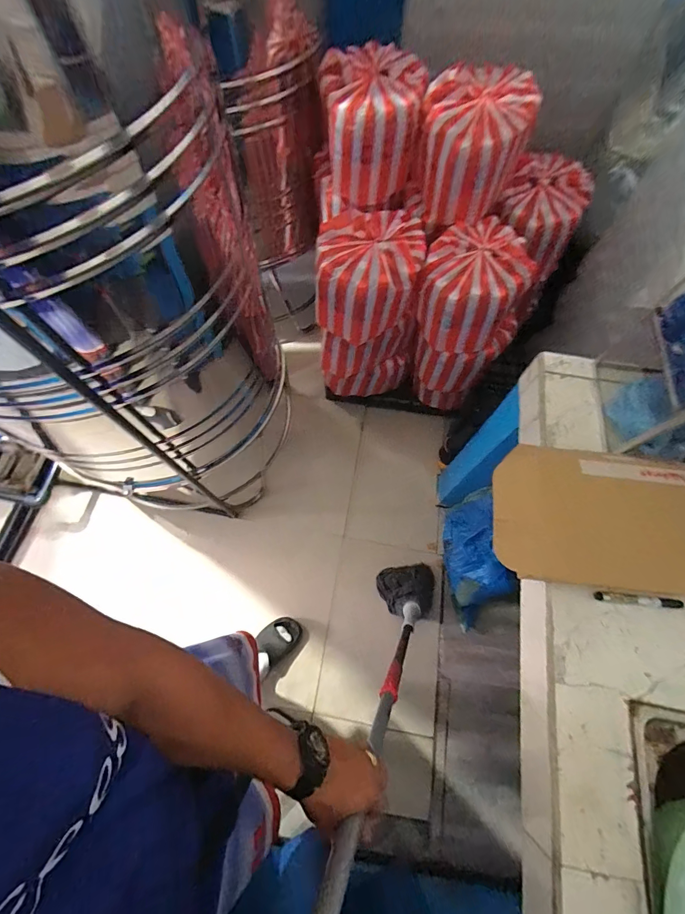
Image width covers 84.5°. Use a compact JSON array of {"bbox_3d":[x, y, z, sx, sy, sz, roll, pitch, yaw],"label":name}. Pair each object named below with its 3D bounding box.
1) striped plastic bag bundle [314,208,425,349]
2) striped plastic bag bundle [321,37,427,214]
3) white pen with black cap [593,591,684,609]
[{"bbox_3d":[0.076,-0.552,1.160,0.316,0.261,0.282,7,69,2],"label":"striped plastic bag bundle"},{"bbox_3d":[0.077,-0.934,1.085,0.278,0.272,0.282,-16,70,-7],"label":"striped plastic bag bundle"},{"bbox_3d":[0.495,0.240,0.629,0.141,0.010,0.015,6,69,1],"label":"white pen with black cap"}]

